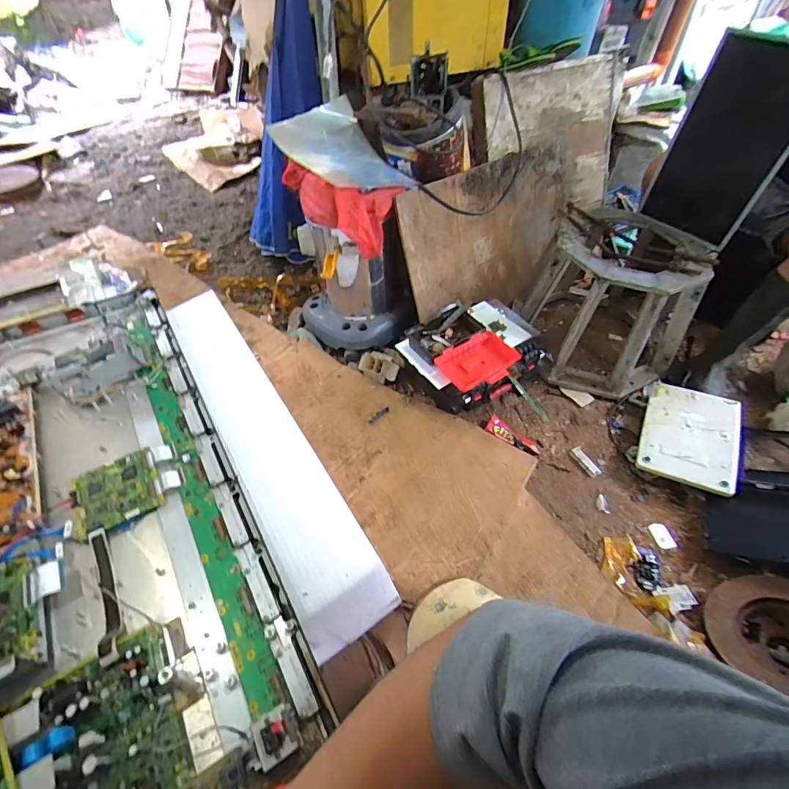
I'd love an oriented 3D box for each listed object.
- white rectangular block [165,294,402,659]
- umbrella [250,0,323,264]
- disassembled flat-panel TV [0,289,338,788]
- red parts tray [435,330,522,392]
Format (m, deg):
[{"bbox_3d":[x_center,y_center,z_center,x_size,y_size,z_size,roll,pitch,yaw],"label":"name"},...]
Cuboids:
[{"bbox_3d":[-0.273,0.105,0.865,0.153,0.258,0.777,-24,54,-20],"label":"white rectangular block"},{"bbox_3d":[-0.348,-0.935,1.395,0.254,0.947,0.180,26,35,7],"label":"umbrella"},{"bbox_3d":[-0.561,0.169,0.585,0.591,0.087,0.978,-25,54,-21],"label":"disassembled flat-panel TV"},{"bbox_3d":[0.226,-0.088,1.086,0.199,0.030,0.148,-29,56,-24],"label":"red parts tray"}]

